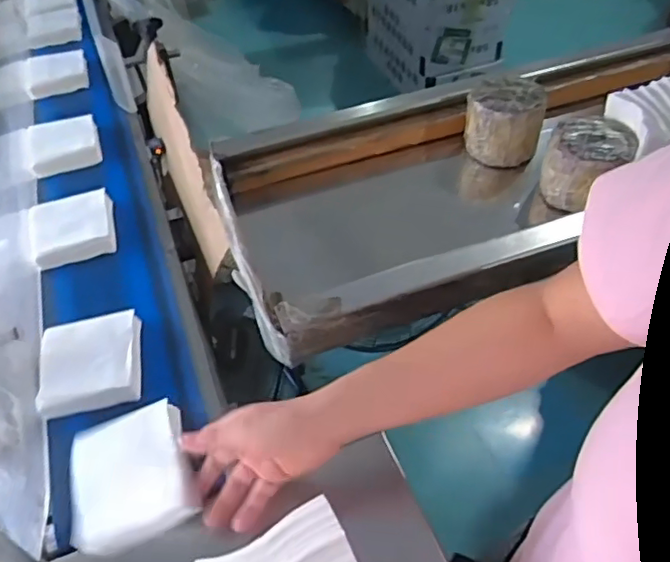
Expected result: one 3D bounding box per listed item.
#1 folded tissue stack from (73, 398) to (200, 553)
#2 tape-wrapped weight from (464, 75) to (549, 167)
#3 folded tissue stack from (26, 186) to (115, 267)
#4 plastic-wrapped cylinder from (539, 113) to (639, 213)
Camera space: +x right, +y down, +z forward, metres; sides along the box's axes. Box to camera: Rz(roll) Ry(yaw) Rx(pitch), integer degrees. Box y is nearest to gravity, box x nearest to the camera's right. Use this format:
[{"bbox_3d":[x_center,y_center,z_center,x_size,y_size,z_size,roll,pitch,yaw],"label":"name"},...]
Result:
[{"bbox_3d":[-0.174,0.163,0.496,0.099,0.027,0.103,-17,50,-11],"label":"folded tissue stack"},{"bbox_3d":[0.207,-0.195,0.721,0.088,0.077,0.088,12,51,13],"label":"tape-wrapped weight"},{"bbox_3d":[-0.330,-0.069,0.738,0.102,0.033,0.107,-18,50,-12],"label":"folded tissue stack"},{"bbox_3d":[0.278,-0.132,0.652,0.078,0.072,0.085,-2,49,2],"label":"plastic-wrapped cylinder"}]

